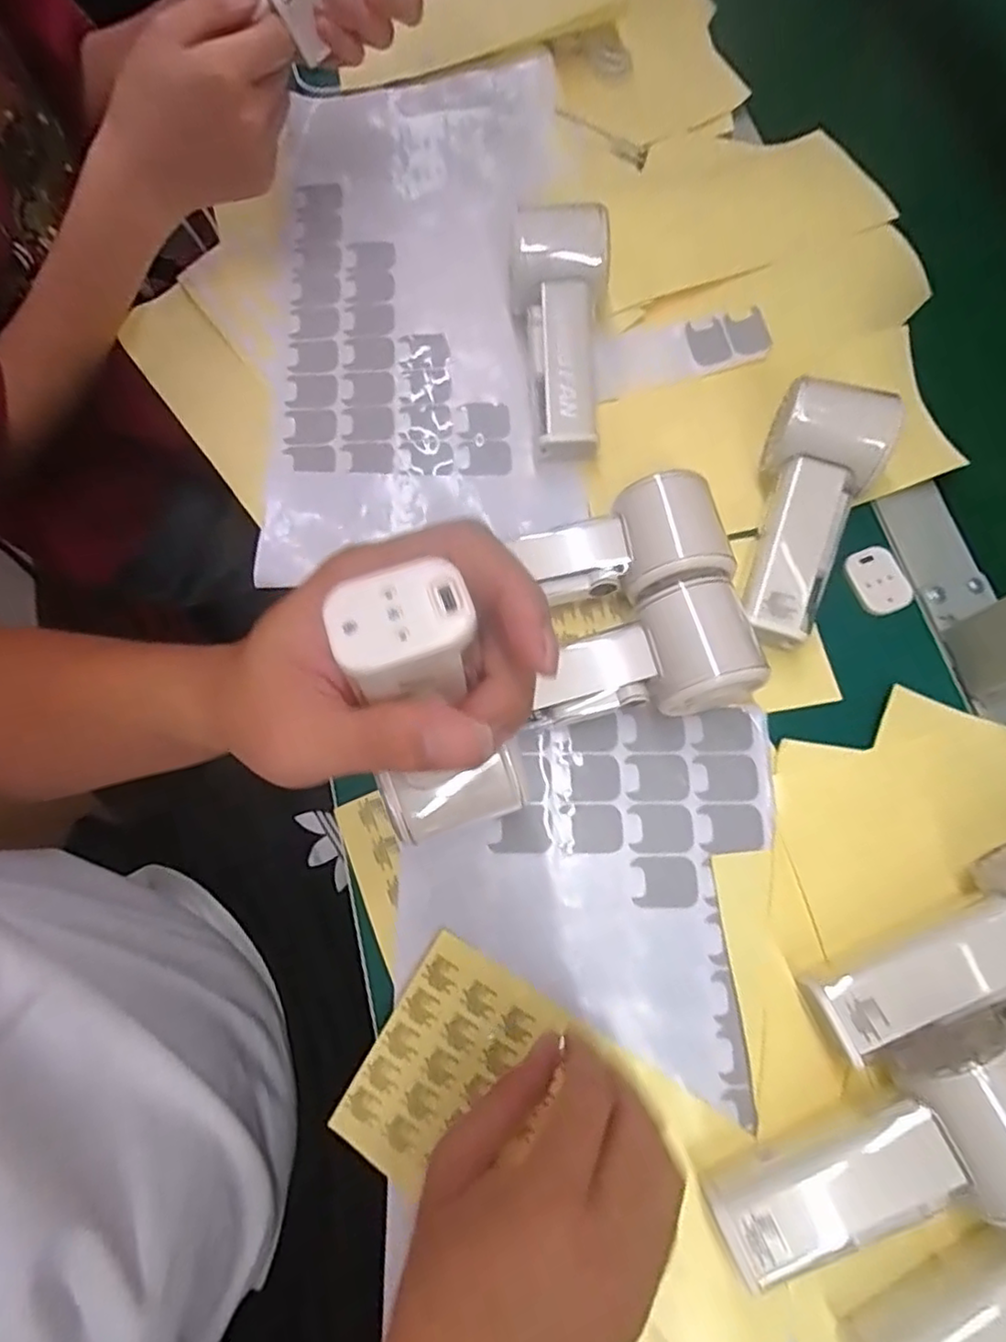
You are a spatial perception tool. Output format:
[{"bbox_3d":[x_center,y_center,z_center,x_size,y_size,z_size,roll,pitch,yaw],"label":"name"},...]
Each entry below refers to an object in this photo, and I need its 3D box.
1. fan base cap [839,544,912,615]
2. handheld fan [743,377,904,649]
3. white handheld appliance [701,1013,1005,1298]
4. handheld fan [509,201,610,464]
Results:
[{"bbox_3d":[0.219,-0.053,0.377,0.033,0.004,0.039,-23,75,-5],"label":"fan base cap"},{"bbox_3d":[0.167,-0.092,0.360,0.062,0.044,0.148,22,76,8],"label":"handheld fan"},{"bbox_3d":[0.157,0.204,0.272,0.141,0.058,0.059,-21,75,-4],"label":"white handheld appliance"},{"bbox_3d":[0.037,-0.204,0.396,0.056,0.034,0.147,-4,90,1],"label":"handheld fan"}]

